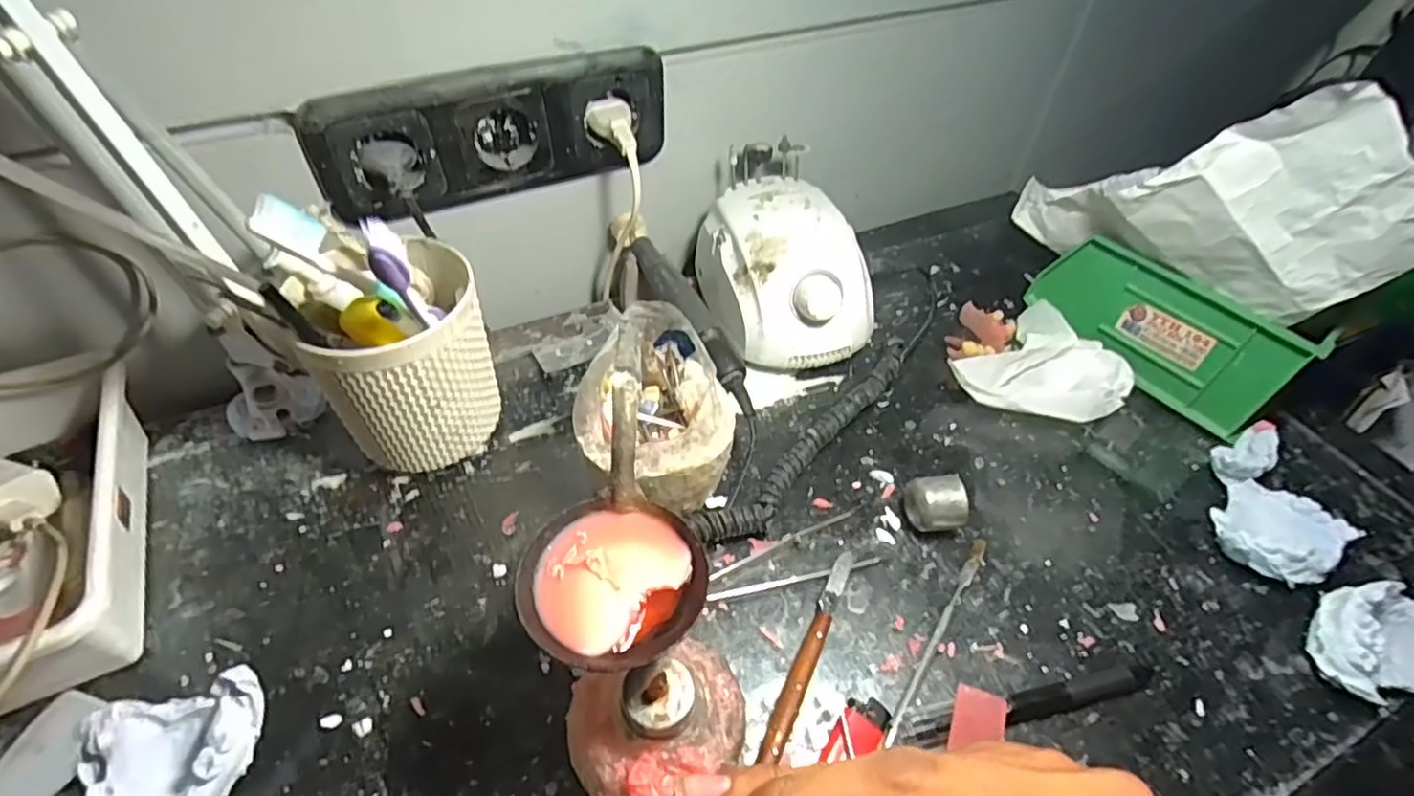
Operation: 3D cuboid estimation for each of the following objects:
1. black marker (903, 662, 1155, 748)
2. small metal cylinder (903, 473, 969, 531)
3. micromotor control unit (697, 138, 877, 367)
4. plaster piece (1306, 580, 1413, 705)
[{"bbox_3d":[0.156,0.149,0.321,0.135,0.012,0.014,-8,50,-11],"label":"black marker"},{"bbox_3d":[0.132,0.064,0.386,0.028,0.032,0.027,-5,49,-8],"label":"small metal cylinder"},{"bbox_3d":[0.053,-0.100,0.486,0.105,0.092,0.156,-12,51,-14],"label":"micromotor control unit"},{"bbox_3d":[0.350,0.127,0.338,0.069,0.040,0.054,3,49,-1],"label":"plaster piece"}]

